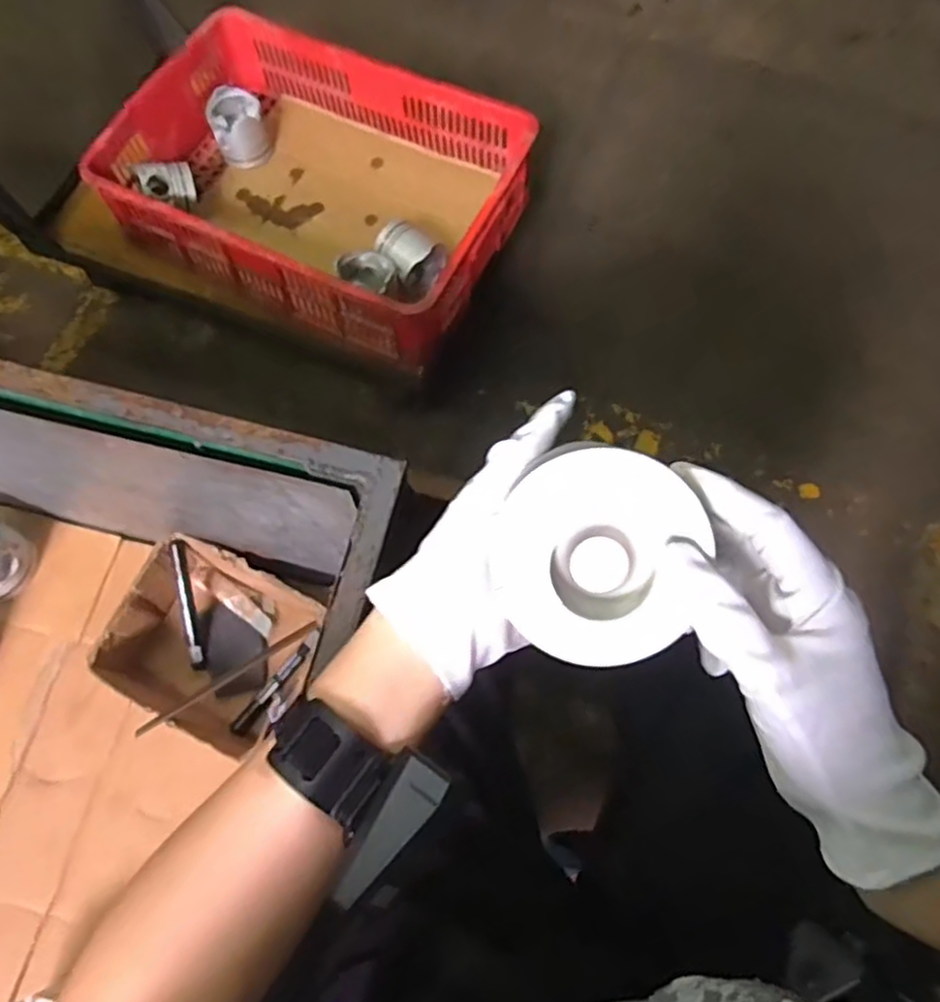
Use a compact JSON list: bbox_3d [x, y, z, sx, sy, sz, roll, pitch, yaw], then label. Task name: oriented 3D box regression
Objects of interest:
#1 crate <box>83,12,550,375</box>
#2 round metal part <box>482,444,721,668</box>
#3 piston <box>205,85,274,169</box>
[{"bbox_3d":[-0.246,-0.515,1.125,0.603,0.172,0.399,25,70,6],"label":"crate"},{"bbox_3d":[0.052,0.022,0.291,0.078,0.039,0.083,1,72,-2],"label":"round metal part"},{"bbox_3d":[-0.404,-0.653,1.200,0.093,0.080,0.101,-20,71,-11],"label":"piston"}]

